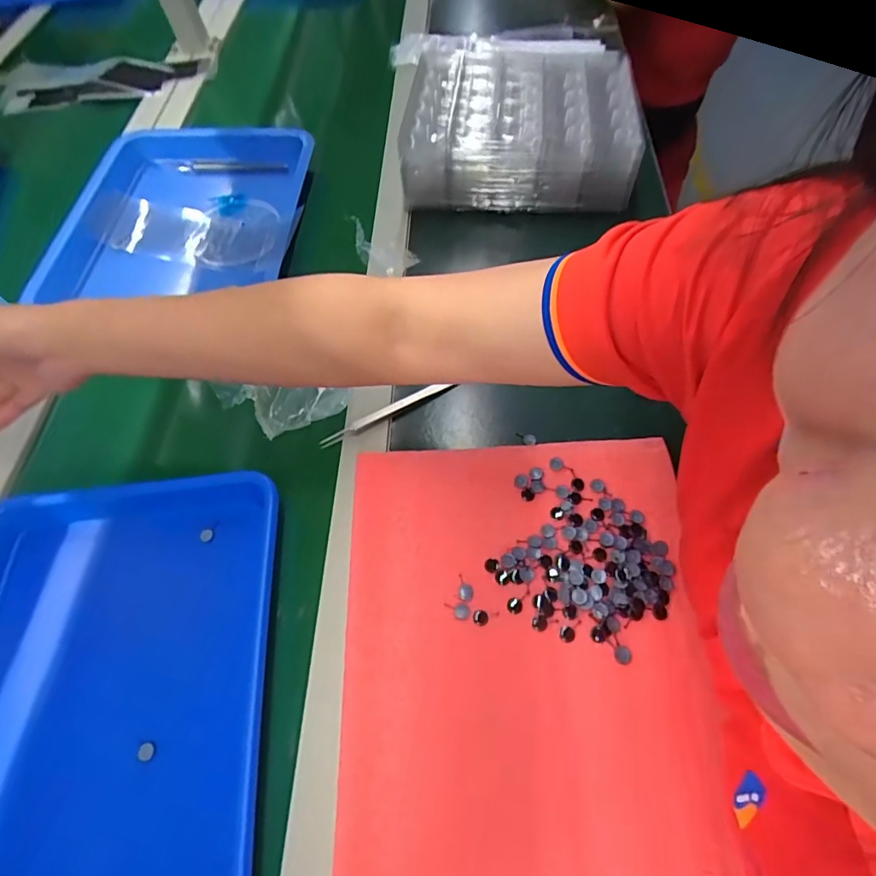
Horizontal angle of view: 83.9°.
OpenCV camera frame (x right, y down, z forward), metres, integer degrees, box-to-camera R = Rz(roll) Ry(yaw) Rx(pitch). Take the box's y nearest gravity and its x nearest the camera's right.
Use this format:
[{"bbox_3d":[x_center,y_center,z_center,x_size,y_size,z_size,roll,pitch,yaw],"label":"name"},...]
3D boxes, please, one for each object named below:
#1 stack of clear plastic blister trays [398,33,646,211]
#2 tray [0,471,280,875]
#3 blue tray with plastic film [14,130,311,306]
[{"bbox_3d":[0.098,-0.386,0.588,0.253,0.078,0.237,5,61,7],"label":"stack of clear plastic blister trays"},{"bbox_3d":[-0.259,0.195,0.342,0.273,0.038,0.327,-6,60,1],"label":"tray"},{"bbox_3d":[-0.304,-0.287,0.593,0.272,0.042,0.296,0,61,5],"label":"blue tray with plastic film"}]

